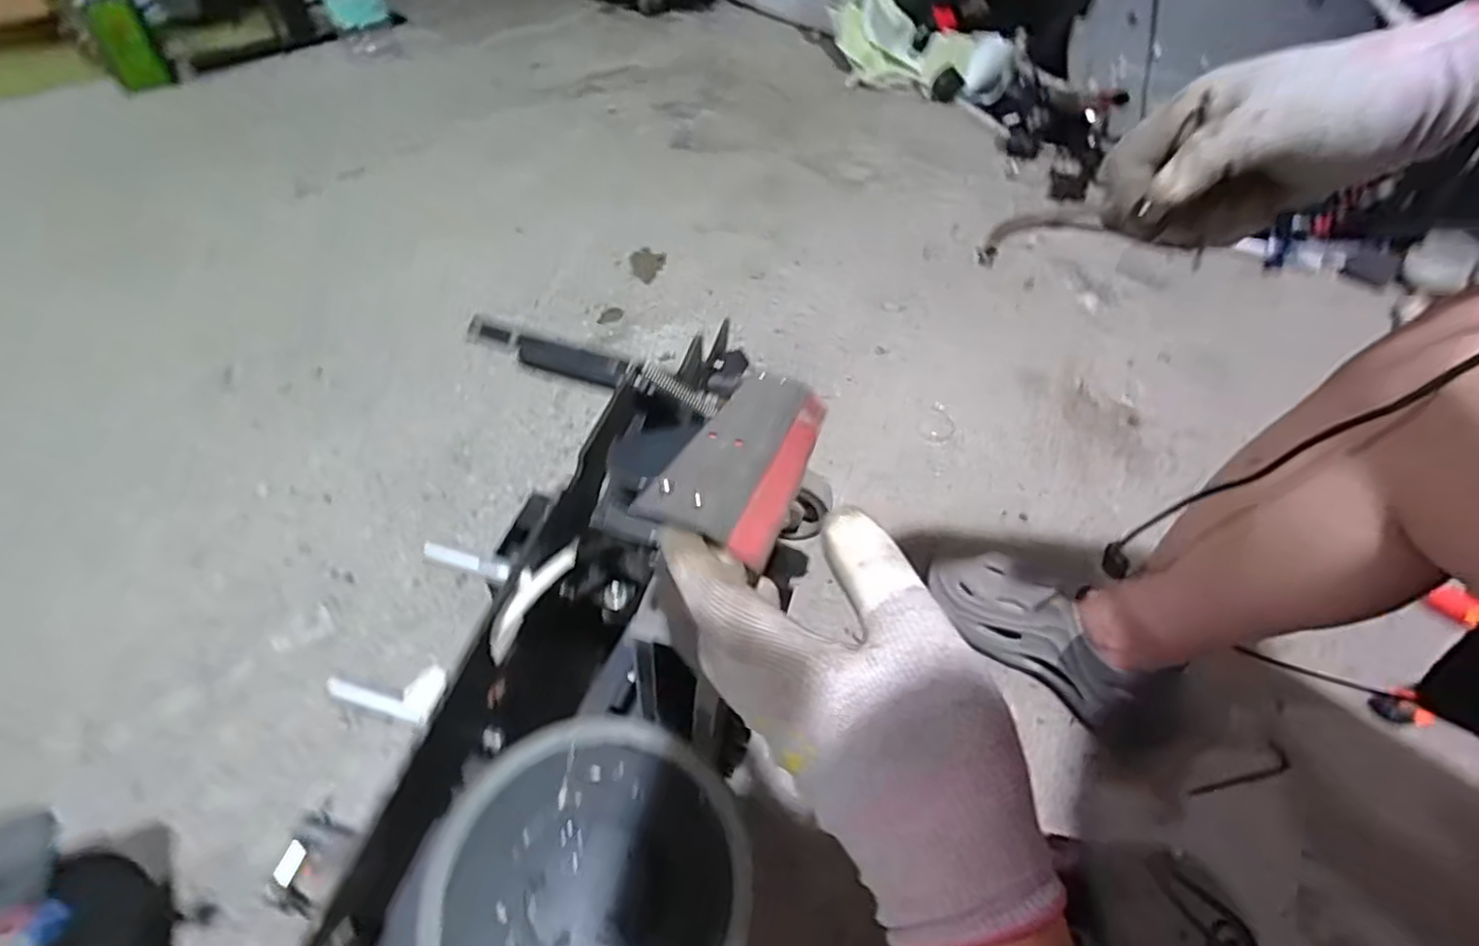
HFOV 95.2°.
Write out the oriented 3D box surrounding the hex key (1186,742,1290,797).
[{"bbox_3d":[0.530,0.320,0.716,0.128,0.004,0.026,-15,53,-13],"label":"hex key"}]

